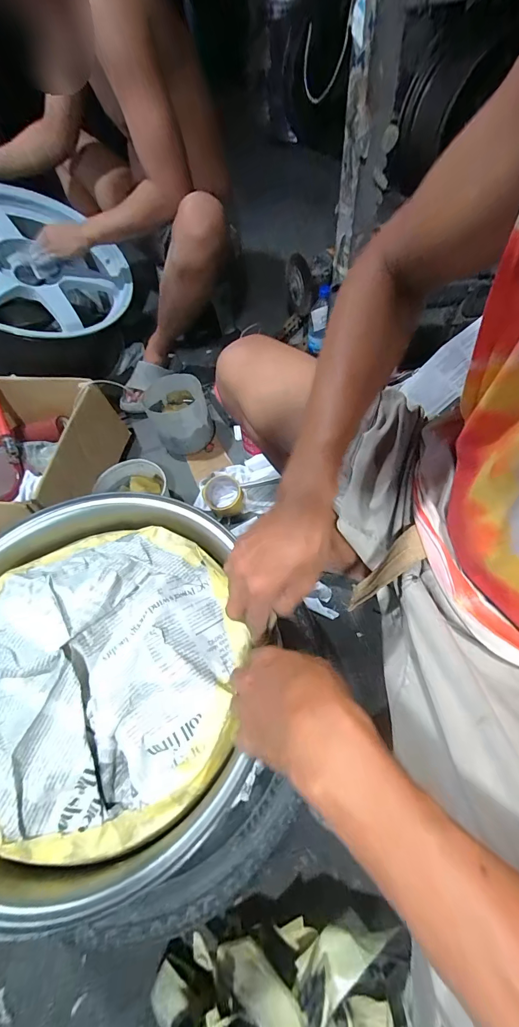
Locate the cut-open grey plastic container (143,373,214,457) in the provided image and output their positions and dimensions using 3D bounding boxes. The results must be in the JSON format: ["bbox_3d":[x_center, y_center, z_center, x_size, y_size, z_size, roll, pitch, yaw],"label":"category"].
[{"bbox_3d":[-0.205,-0.243,0.930,0.145,0.154,0.148,-17,57,-7],"label":"cut-open grey plastic container"}]

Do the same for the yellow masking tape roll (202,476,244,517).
[{"bbox_3d":[-0.087,-0.045,0.836,0.087,0.059,0.088,-2,56,3],"label":"yellow masking tape roll"}]

